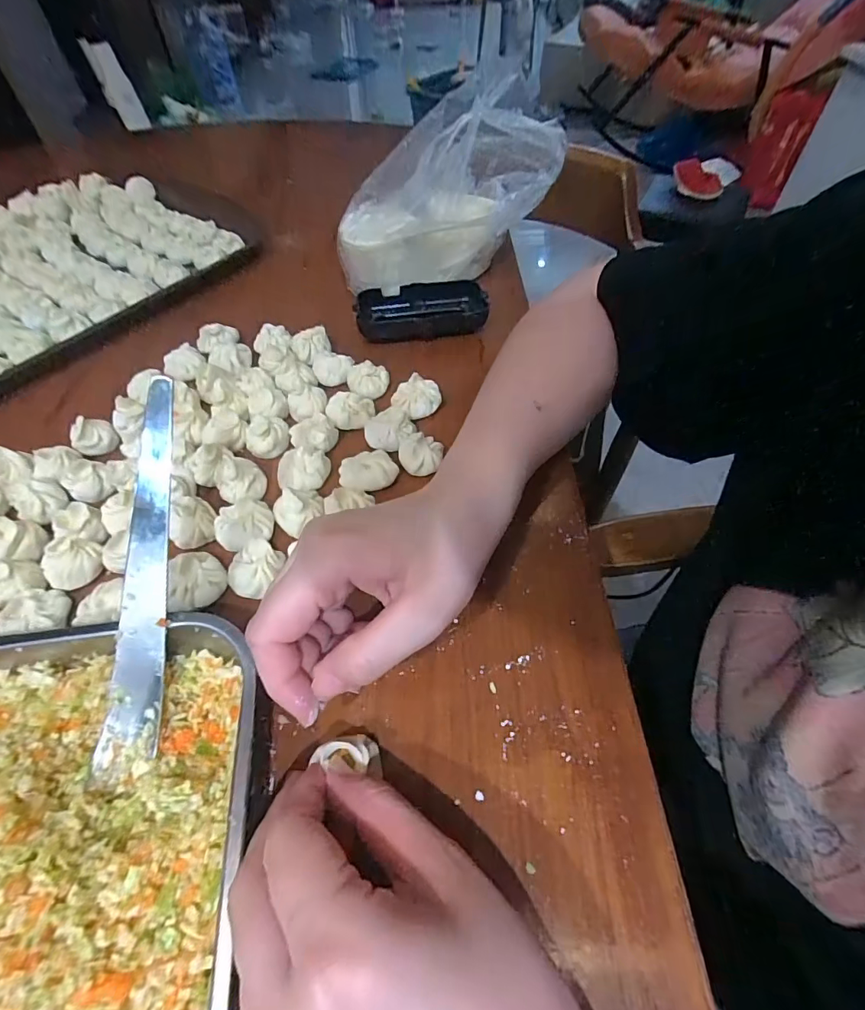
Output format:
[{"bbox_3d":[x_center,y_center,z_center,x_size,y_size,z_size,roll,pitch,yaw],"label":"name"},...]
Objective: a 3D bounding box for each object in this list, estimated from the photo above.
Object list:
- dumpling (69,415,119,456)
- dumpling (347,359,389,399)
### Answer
[{"bbox_3d":[-0.235,-0.048,0.325,0.017,0.022,0.026,28,61,18],"label":"dumpling"},{"bbox_3d":[-0.049,-0.094,0.359,0.031,0.017,0.031,0,56,0],"label":"dumpling"}]

